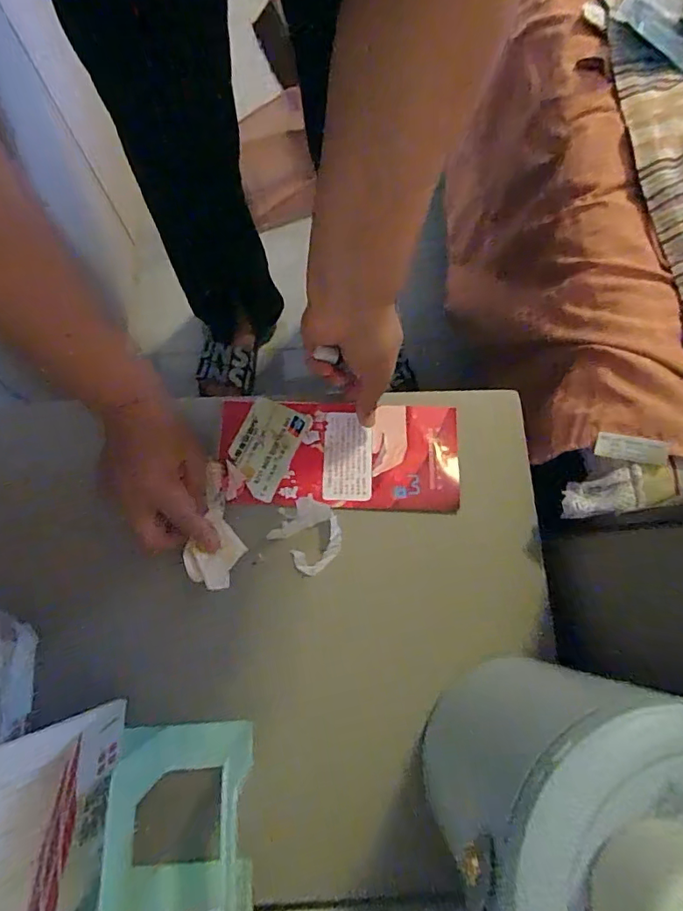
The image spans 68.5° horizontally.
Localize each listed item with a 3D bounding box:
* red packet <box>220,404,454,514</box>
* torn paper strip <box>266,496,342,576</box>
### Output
[{"bbox_3d":[-0.002,-0.001,0.439,0.206,0.008,0.093,3,74,-1],"label":"red packet"},{"bbox_3d":[-0.027,0.063,0.413,0.058,0.011,0.053,43,102,5],"label":"torn paper strip"}]

